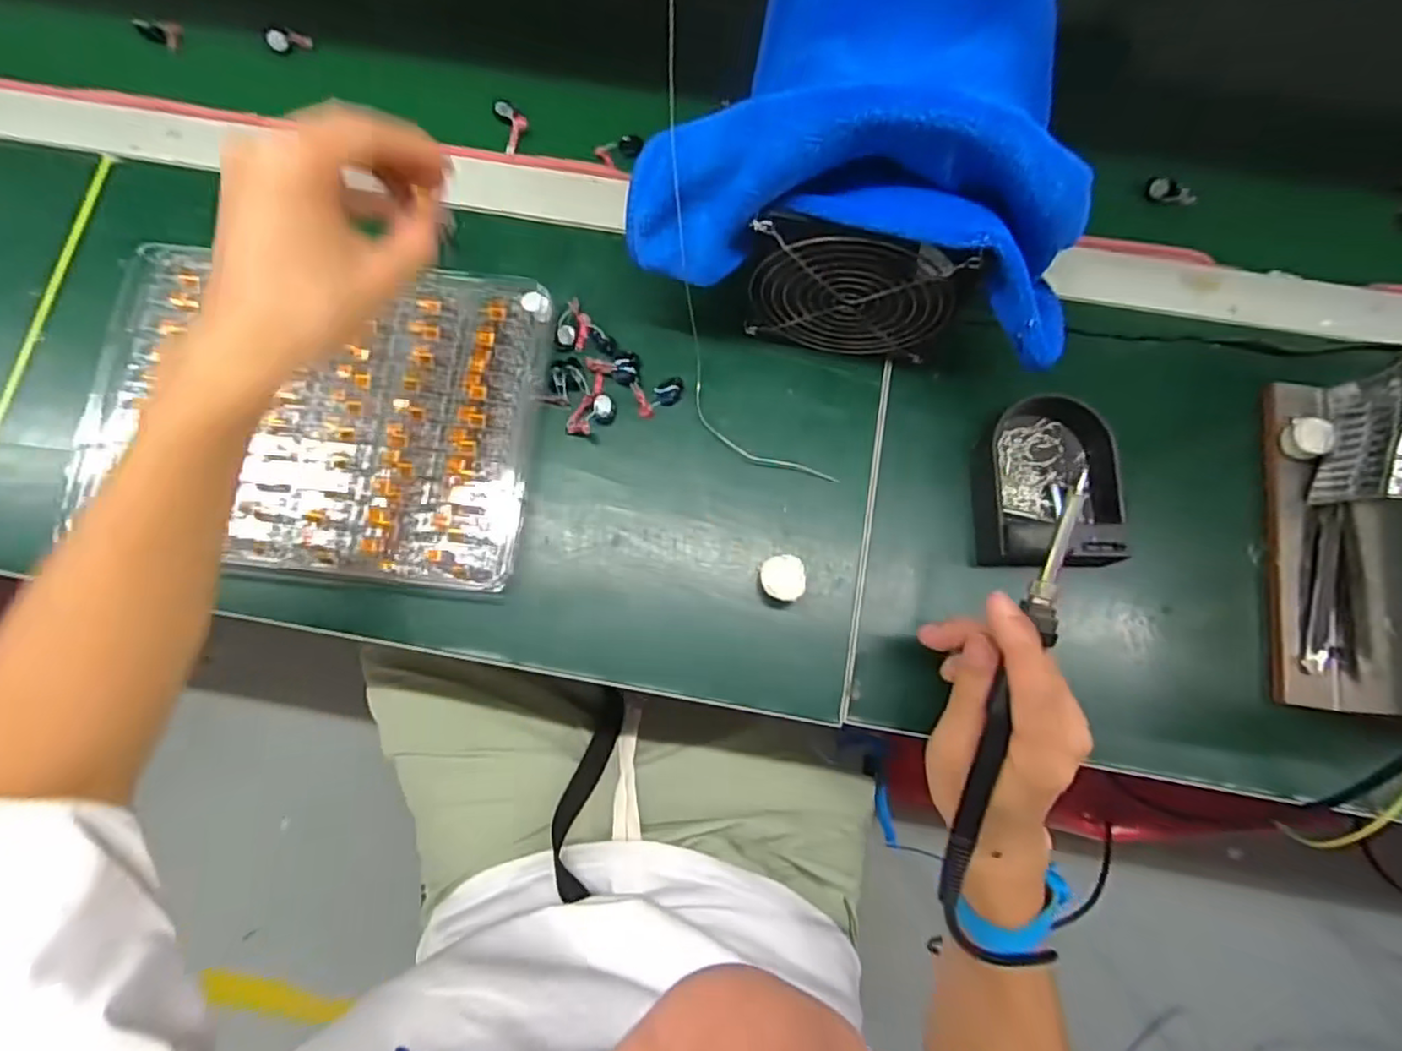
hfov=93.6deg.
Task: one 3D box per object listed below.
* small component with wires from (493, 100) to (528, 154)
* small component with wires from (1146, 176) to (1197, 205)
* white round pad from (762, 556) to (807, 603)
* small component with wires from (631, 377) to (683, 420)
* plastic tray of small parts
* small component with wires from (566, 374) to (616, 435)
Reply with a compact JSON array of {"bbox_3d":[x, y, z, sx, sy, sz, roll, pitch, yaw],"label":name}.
[{"bbox_3d":[-0.138,-0.294,0.479,0.021,0.007,0.048,-17,77,-4],"label":"small component with wires"},{"bbox_3d":[0.330,-0.234,0.462,0.012,0.012,0.035,-37,58,-8],"label":"small component with wires"},{"bbox_3d":[0.048,0.033,0.392,0.024,0.024,0.026,0,77,0],"label":"white round pad"},{"bbox_3d":[-0.026,-0.083,0.425,0.032,0.015,0.019,-17,77,-4],"label":"small component with wires"},{"bbox_3d":[-0.238,-0.067,0.412,0.265,0.034,0.191,5,77,1],"label":"plastic tray of small parts"},{"bbox_3d":[-0.068,-0.077,0.422,0.023,0.016,0.044,26,78,6],"label":"small component with wires"}]

